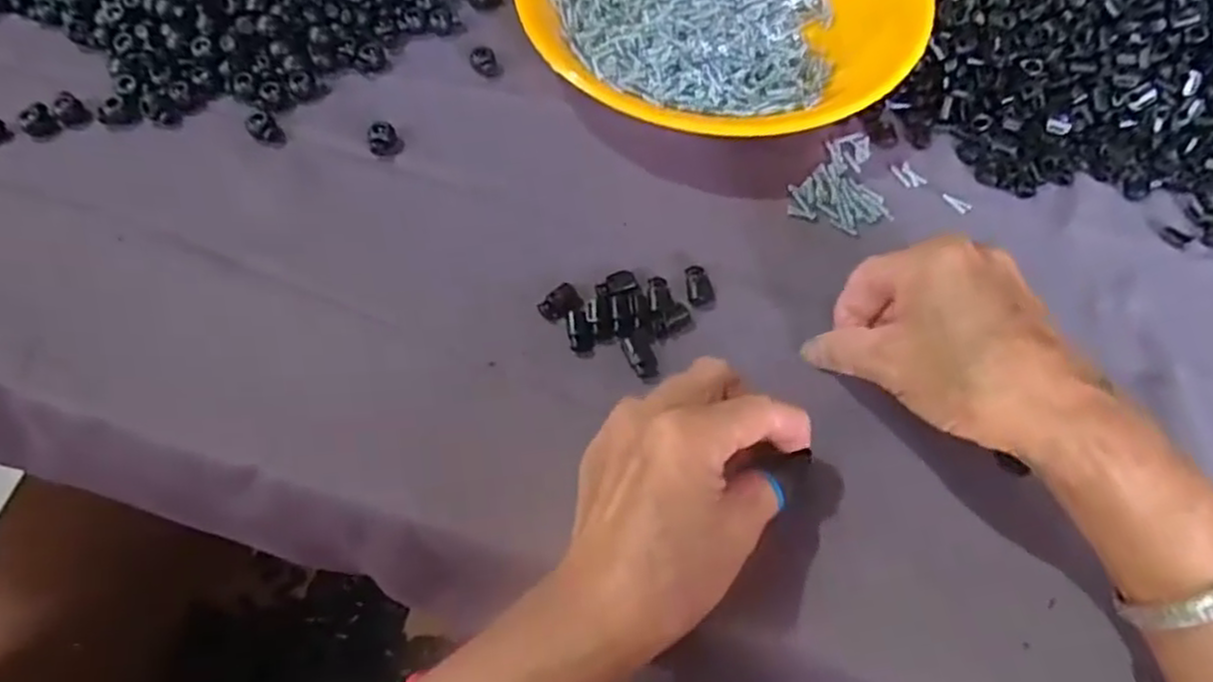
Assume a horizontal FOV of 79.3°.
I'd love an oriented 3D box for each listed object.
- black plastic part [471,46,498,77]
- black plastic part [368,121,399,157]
[{"bbox_3d":[-0.075,-0.171,0.448,0.015,0.013,0.012,-11,63,-6],"label":"black plastic part"},{"bbox_3d":[-0.128,-0.115,0.420,0.015,0.010,0.018,-14,63,-8],"label":"black plastic part"}]

